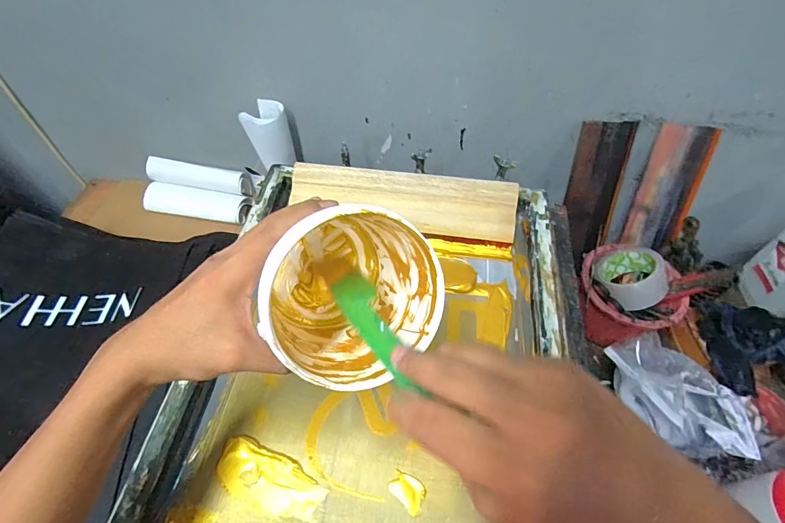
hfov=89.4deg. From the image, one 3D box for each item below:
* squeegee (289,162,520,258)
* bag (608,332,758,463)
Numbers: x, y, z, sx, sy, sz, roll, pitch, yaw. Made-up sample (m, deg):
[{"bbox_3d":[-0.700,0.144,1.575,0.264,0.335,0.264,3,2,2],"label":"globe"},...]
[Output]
[{"bbox_3d":[0.013,-0.085,0.627,0.349,0.025,0.113,6,90,6],"label":"squeegee"},{"bbox_3d":[0.425,0.192,0.586,0.131,0.081,0.197,-29,58,-20],"label":"bag"}]

